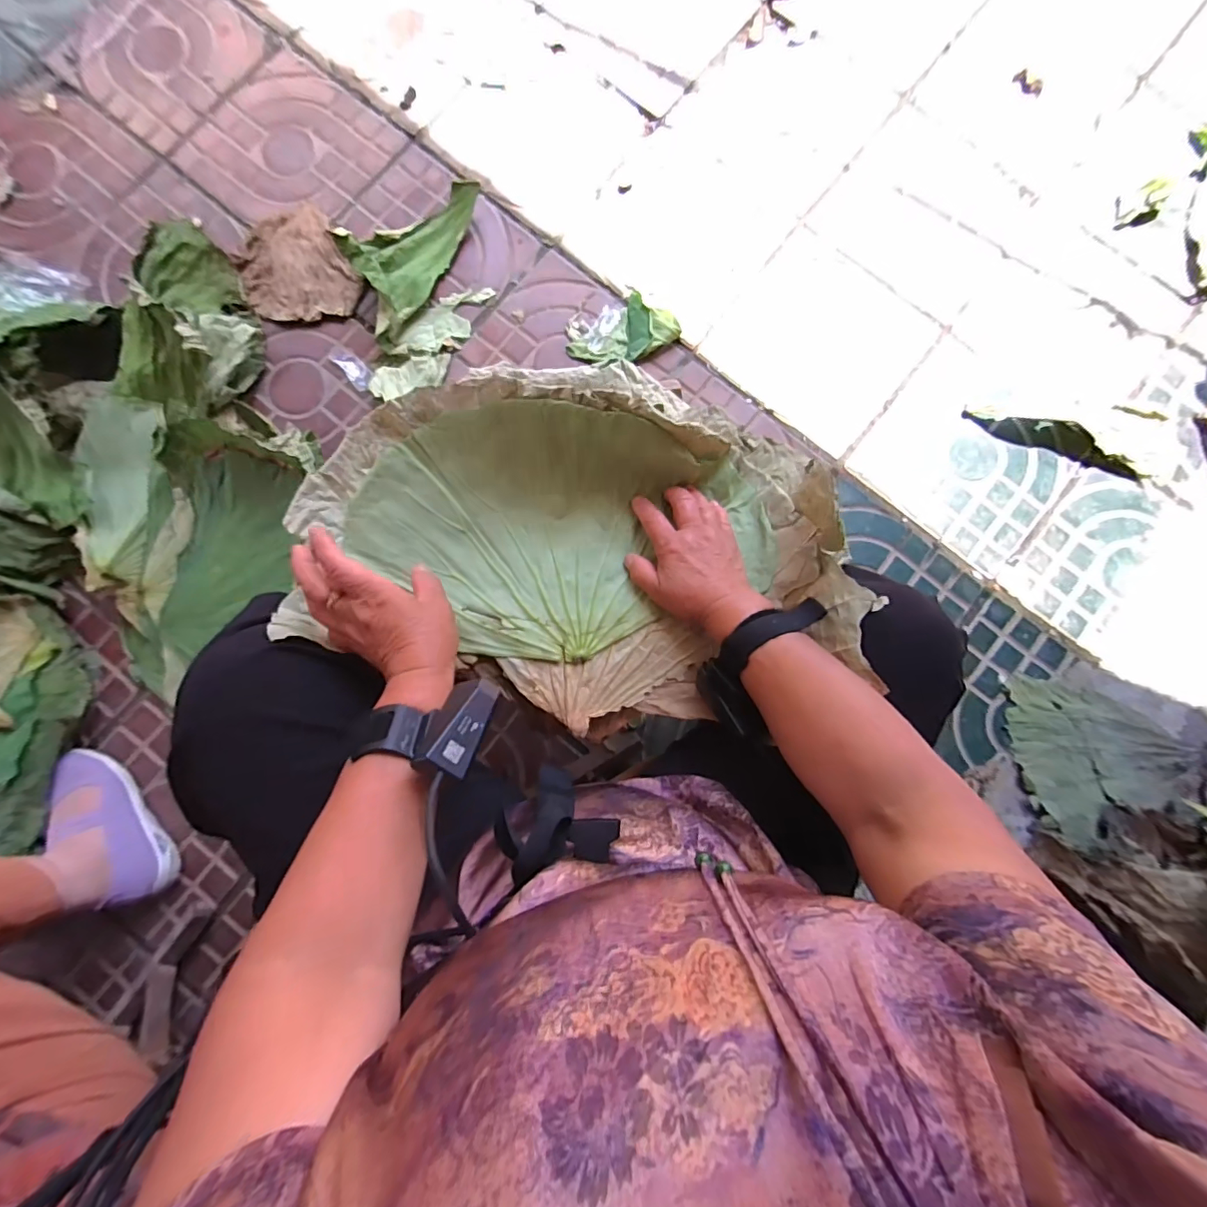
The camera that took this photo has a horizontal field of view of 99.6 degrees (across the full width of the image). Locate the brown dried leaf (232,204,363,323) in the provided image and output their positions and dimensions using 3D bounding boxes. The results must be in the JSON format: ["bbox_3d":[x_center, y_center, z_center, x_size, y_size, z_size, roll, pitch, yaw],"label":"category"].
[{"bbox_3d":[-0.540,-0.585,0.891,0.179,0.037,0.232,-30,84,-6],"label":"brown dried leaf"}]

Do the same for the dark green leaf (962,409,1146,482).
[{"bbox_3d":[0.701,-0.260,0.795,0.262,0.021,0.051,23,83,7],"label":"dark green leaf"}]

